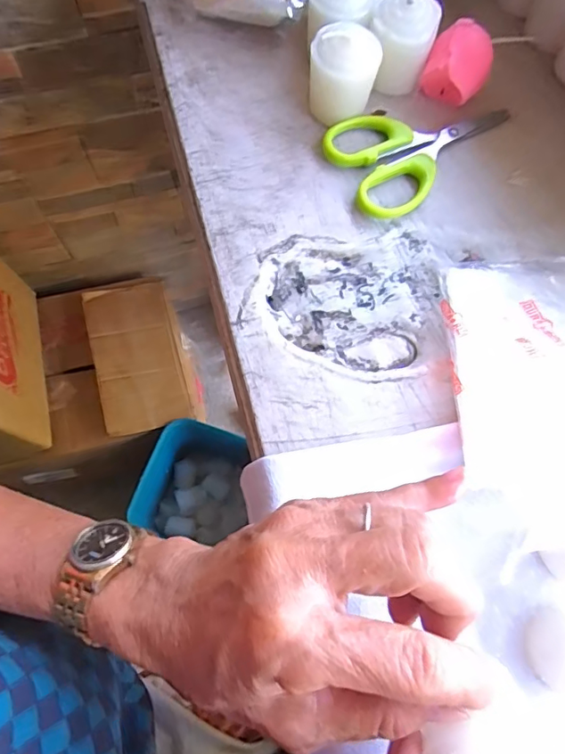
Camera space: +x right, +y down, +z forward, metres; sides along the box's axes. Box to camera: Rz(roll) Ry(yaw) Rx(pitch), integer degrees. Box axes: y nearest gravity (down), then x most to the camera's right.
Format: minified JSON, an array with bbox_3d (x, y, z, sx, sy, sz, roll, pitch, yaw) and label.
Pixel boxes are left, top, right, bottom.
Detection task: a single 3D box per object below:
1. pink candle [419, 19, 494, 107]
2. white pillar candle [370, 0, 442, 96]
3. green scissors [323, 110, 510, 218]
[{"bbox_3d":[0.102,-0.180,0.301,0.035,0.036,0.031,17,73,4],"label":"pink candle"},{"bbox_3d":[0.066,-0.186,0.295,0.035,0.052,0.032,0,72,-1],"label":"white pillar candle"},{"bbox_3d":[0.084,-0.136,0.302,0.112,0.011,0.065,-28,75,-9],"label":"green scissors"}]

